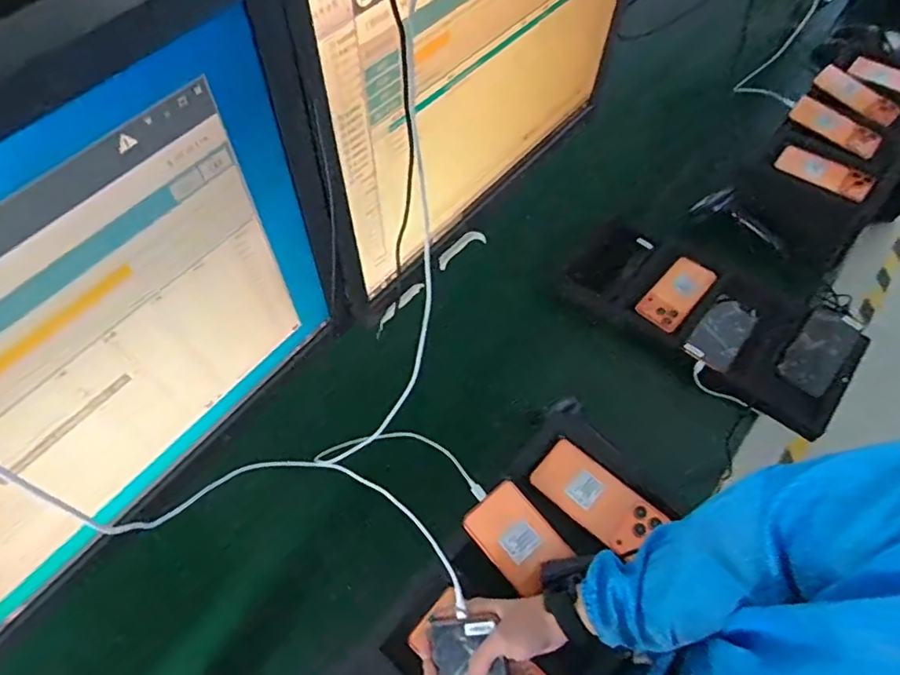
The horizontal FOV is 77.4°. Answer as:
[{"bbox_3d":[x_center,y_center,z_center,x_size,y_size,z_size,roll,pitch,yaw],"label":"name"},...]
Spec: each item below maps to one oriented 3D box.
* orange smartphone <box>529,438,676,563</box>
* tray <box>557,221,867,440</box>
[{"bbox_3d":[0.180,0.196,0.693,0.152,0.017,0.078,38,65,23],"label":"orange smartphone"},{"bbox_3d":[0.418,-0.044,0.934,0.459,0.054,0.221,33,71,28],"label":"tray"}]

